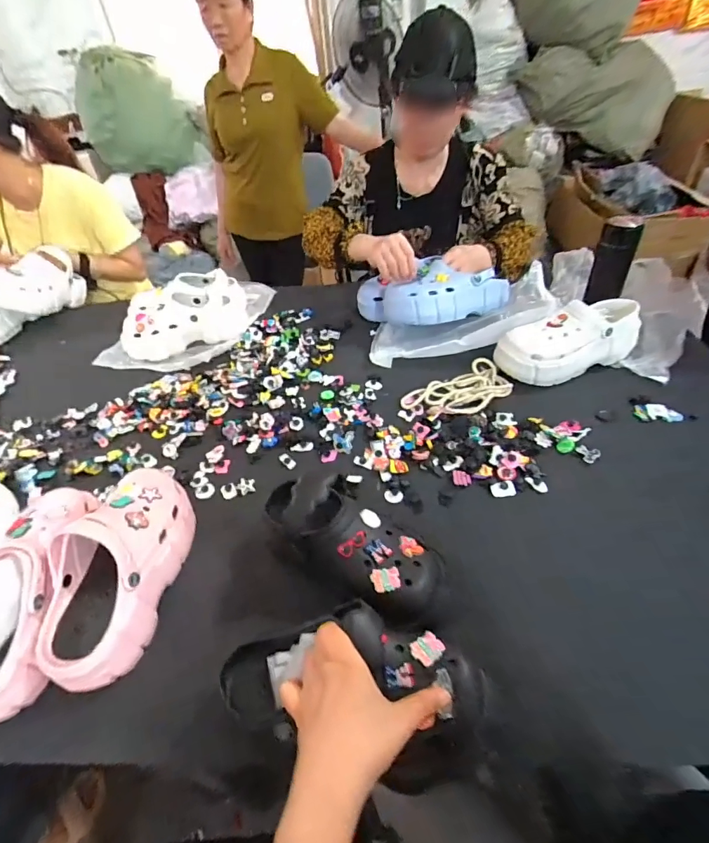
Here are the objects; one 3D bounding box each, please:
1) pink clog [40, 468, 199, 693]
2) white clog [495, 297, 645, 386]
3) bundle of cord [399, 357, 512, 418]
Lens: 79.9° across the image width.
[{"bbox_3d":[-0.275,0.162,0.500,0.105,0.119,0.250,3,45,9],"label":"pink clog"},{"bbox_3d":[0.377,-0.148,0.731,0.237,0.098,0.094,-18,45,-11],"label":"white clog"},{"bbox_3d":[0.179,-0.050,0.729,0.179,0.028,0.097,-20,46,-14],"label":"bundle of cord"}]

